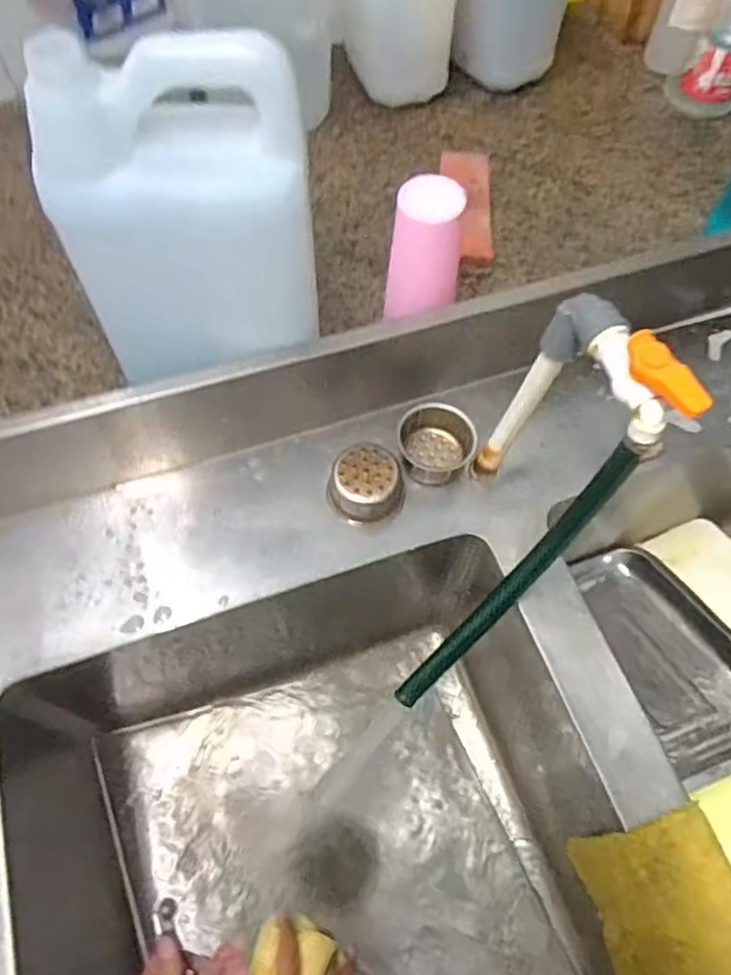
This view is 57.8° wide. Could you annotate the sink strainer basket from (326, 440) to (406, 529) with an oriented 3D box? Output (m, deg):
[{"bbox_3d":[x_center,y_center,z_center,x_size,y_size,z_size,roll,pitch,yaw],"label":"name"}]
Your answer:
[{"bbox_3d":[0.001,-0.003,0.631,0.072,0.040,0.070,-7,63,-2],"label":"sink strainer basket"}]

